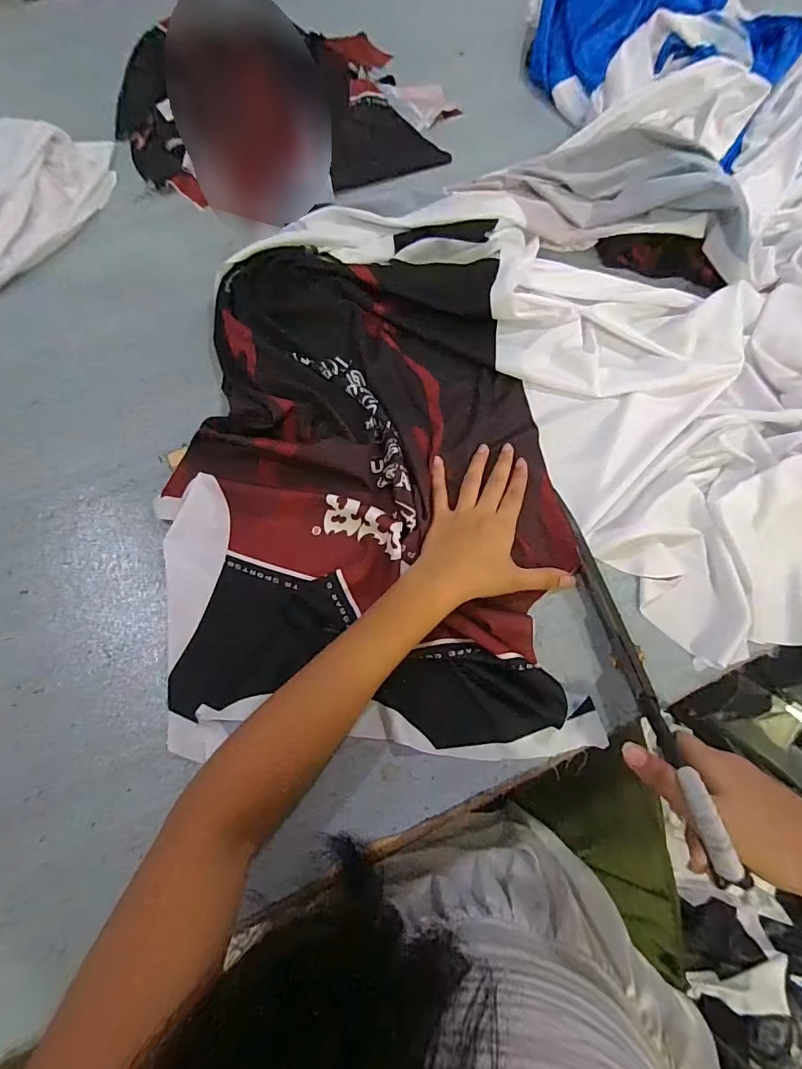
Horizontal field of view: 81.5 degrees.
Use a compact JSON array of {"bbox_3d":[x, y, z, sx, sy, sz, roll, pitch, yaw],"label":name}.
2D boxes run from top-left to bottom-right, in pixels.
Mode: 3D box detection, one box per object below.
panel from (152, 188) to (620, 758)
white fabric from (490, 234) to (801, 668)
[{"bbox_3d":[-0.032,-0.090,0.432,0.334,0.031,0.542,-3,70,-2],"label":"panel"},{"bbox_3d":[0.291,-0.127,0.446,0.351,0.037,0.444,-19,72,-7],"label":"white fabric"}]

